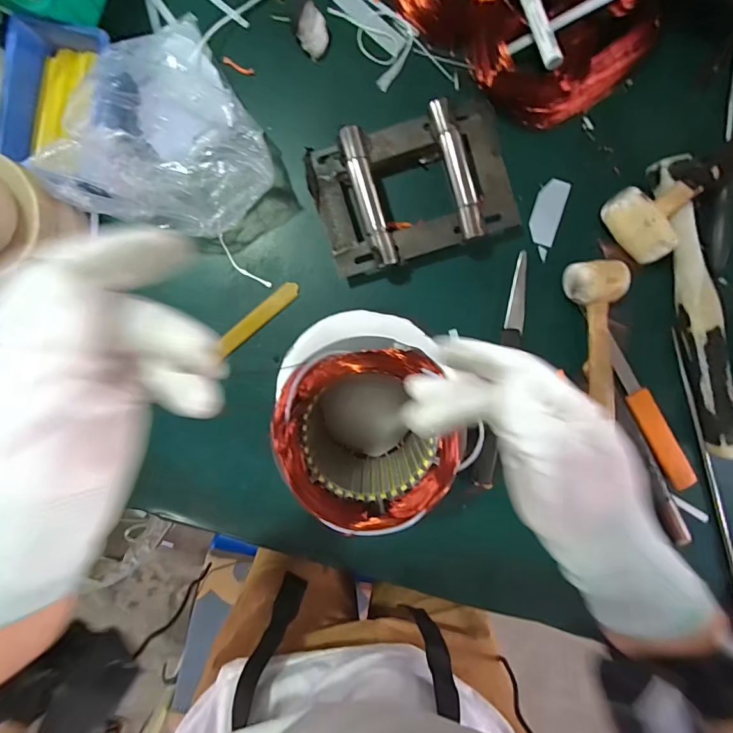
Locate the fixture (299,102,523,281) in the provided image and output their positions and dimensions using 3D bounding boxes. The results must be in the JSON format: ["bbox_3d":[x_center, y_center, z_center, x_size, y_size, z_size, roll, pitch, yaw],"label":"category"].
[{"bbox_3d":[0.047,-0.185,0.451,0.195,0.049,0.132,-17,95,2],"label":"fixture"}]

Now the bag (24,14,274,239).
[{"bbox_3d":[-0.211,-0.225,0.419,0.184,0.109,0.202,-32,94,3],"label":"bag"}]

